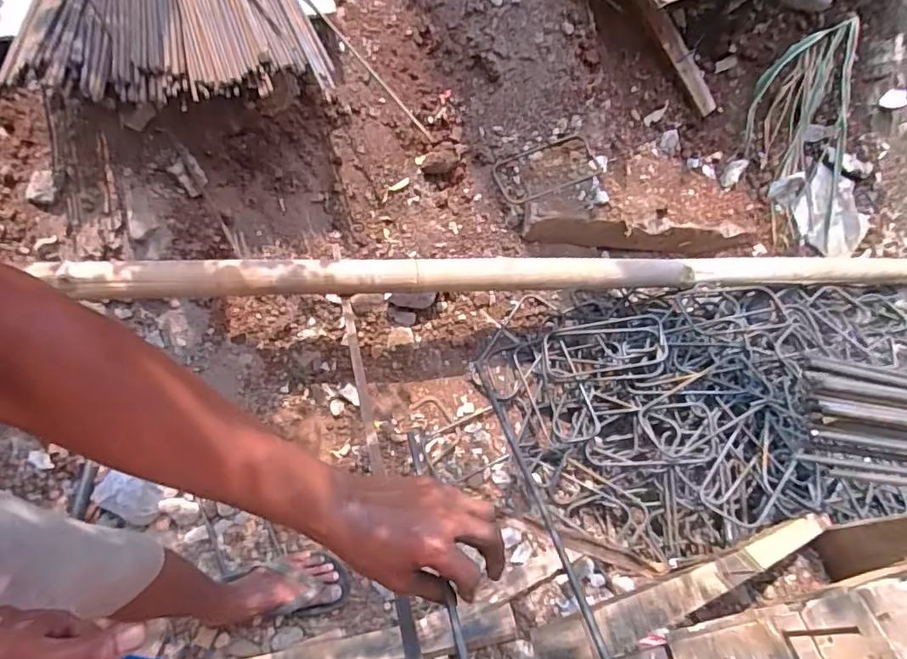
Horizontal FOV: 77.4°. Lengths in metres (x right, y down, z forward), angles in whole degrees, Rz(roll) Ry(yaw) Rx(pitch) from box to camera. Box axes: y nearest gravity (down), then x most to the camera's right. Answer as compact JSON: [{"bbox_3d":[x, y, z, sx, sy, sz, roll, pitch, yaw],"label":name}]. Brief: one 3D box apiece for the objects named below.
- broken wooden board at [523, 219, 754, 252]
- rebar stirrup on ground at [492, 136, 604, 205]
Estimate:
[{"bbox_3d":[0.464,-0.228,1.377,0.597,0.095,0.028,-1,62,-18],"label":"broken wooden board"},{"bbox_3d":[0.220,-0.371,1.311,0.244,0.021,0.118,-21,78,-9],"label":"rebar stirrup on ground"}]

